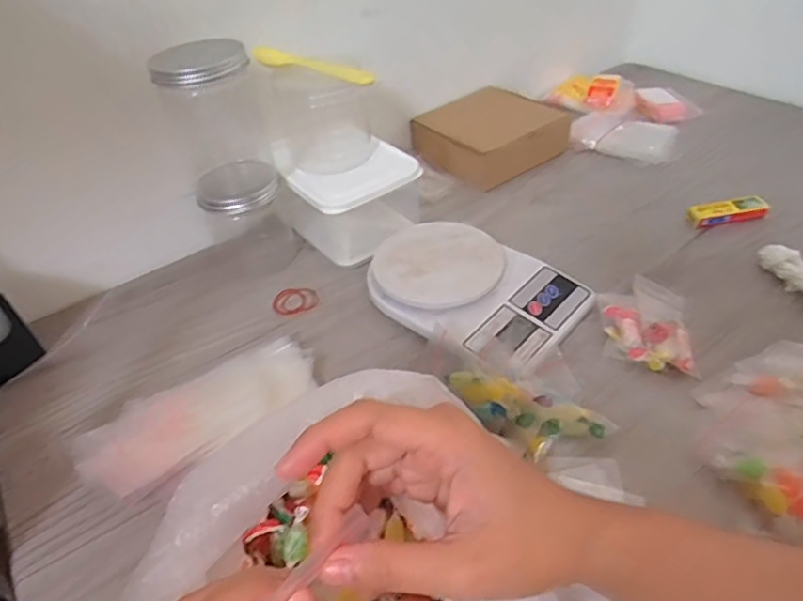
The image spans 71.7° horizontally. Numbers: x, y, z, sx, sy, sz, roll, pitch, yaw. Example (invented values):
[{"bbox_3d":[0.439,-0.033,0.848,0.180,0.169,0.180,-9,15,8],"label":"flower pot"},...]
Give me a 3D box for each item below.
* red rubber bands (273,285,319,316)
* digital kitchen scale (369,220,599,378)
[{"bbox_3d":[-0.113,0.001,0.596,0.047,0.008,0.049,-4,42,3],"label":"red rubber bands"},{"bbox_3d":[0.070,-0.012,0.554,0.207,0.039,0.154,29,53,33],"label":"digital kitchen scale"}]

